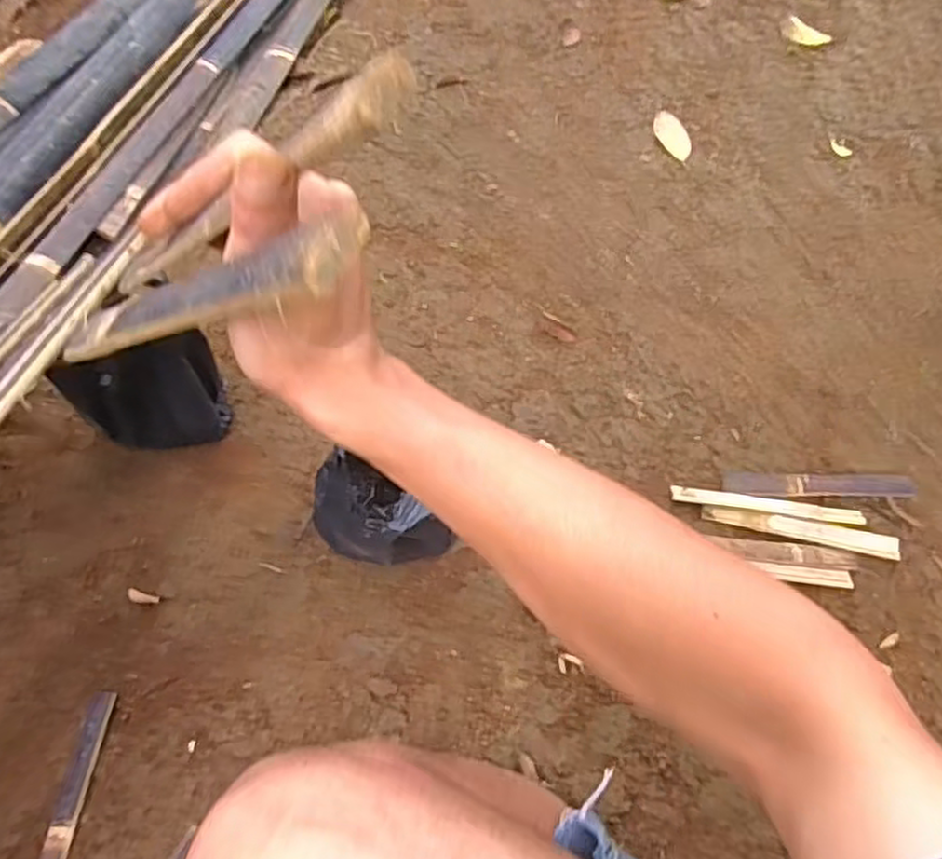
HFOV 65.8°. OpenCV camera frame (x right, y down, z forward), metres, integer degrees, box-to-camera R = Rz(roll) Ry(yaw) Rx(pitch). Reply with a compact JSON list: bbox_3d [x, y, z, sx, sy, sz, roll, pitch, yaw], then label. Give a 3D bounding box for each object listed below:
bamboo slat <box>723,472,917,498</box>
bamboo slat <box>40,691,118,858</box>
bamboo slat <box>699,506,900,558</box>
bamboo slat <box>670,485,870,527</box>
[{"bbox_3d":[0.398,0.063,0.830,0.211,0.008,0.033,2,60,0],"label":"bamboo slat"},{"bbox_3d":[-0.371,0.353,0.668,0.025,0.004,0.213,5,59,-1],"label":"bamboo slat"},{"bbox_3d":[0.364,0.111,0.799,0.208,0.008,0.026,10,60,5],"label":"bamboo slat"},{"bbox_3d":[0.331,0.084,0.813,0.206,0.005,0.020,7,62,8],"label":"bamboo slat"}]

